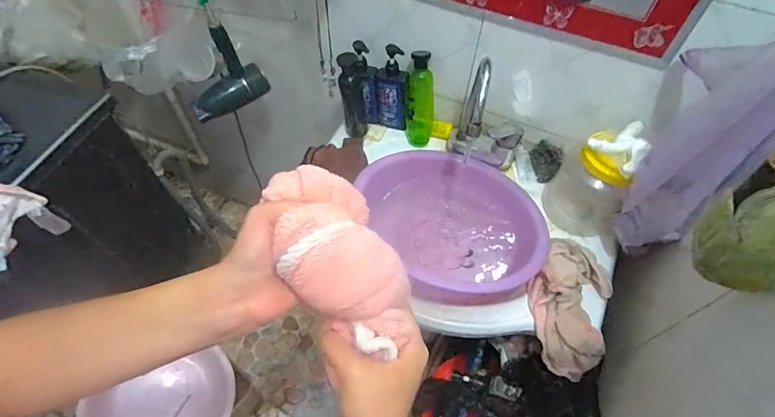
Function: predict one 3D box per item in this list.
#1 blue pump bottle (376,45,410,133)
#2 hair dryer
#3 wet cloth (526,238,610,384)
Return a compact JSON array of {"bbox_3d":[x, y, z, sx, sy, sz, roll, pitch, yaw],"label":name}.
[{"bbox_3d":[0.008,-0.240,0.849,0.064,0.174,0.045,1,55,-1],"label":"blue pump bottle"},{"bbox_3d":[-0.355,-0.294,0.895,0.173,0.170,0.067,-33,62,-22],"label":"hair dryer"},{"bbox_3d":[0.307,0.165,0.714,0.132,0.130,0.192,18,56,10],"label":"wet cloth"}]

